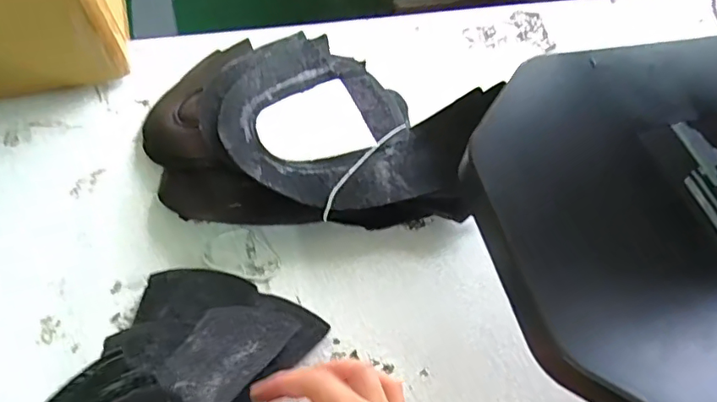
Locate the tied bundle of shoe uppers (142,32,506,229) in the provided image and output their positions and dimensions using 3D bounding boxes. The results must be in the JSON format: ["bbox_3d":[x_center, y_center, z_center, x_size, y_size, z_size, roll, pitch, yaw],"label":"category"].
[{"bbox_3d":[-0.044,-0.077,0.465,0.284,0.063,0.212,4,54,-1],"label":"tied bundle of shoe uppers"}]

